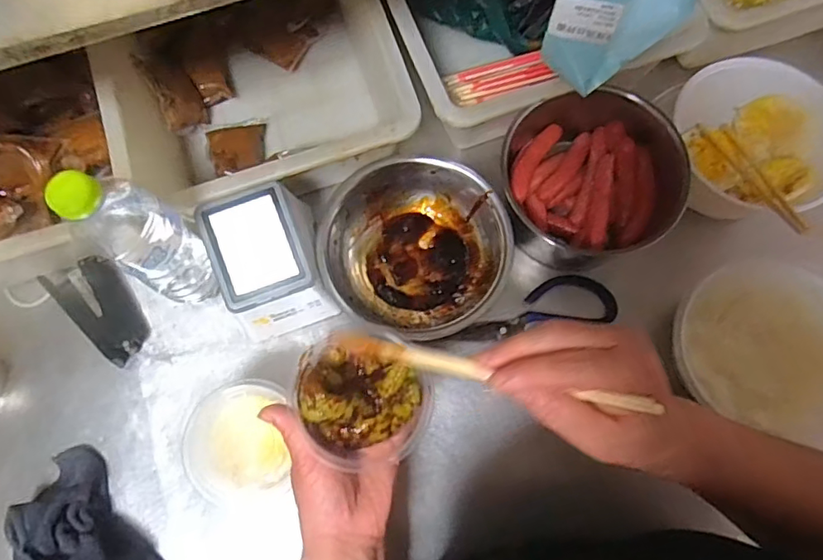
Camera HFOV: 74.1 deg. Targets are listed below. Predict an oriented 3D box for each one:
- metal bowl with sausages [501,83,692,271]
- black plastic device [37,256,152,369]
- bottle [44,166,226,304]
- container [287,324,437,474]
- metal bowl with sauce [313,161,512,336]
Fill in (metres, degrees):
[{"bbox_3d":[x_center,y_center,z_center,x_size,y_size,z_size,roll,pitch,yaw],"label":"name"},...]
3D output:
[{"bbox_3d":[0.170,-0.105,0.556,0.172,0.092,0.177,0,75,0],"label":"metal bowl with sausages"},{"bbox_3d":[-0.313,0.024,0.557,0.058,0.034,0.114,-42,79,-10],"label":"black plastic device"},{"bbox_3d":[-0.228,-0.032,0.473,0.058,0.226,0.063,0,75,0],"label":"bottle"},{"bbox_3d":[-0.036,0.086,0.414,0.092,0.069,0.095,0,77,1],"label":"container"},{"bbox_3d":[0.005,-0.032,0.556,0.178,0.068,0.167,0,75,0],"label":"metal bowl with sauce"}]

